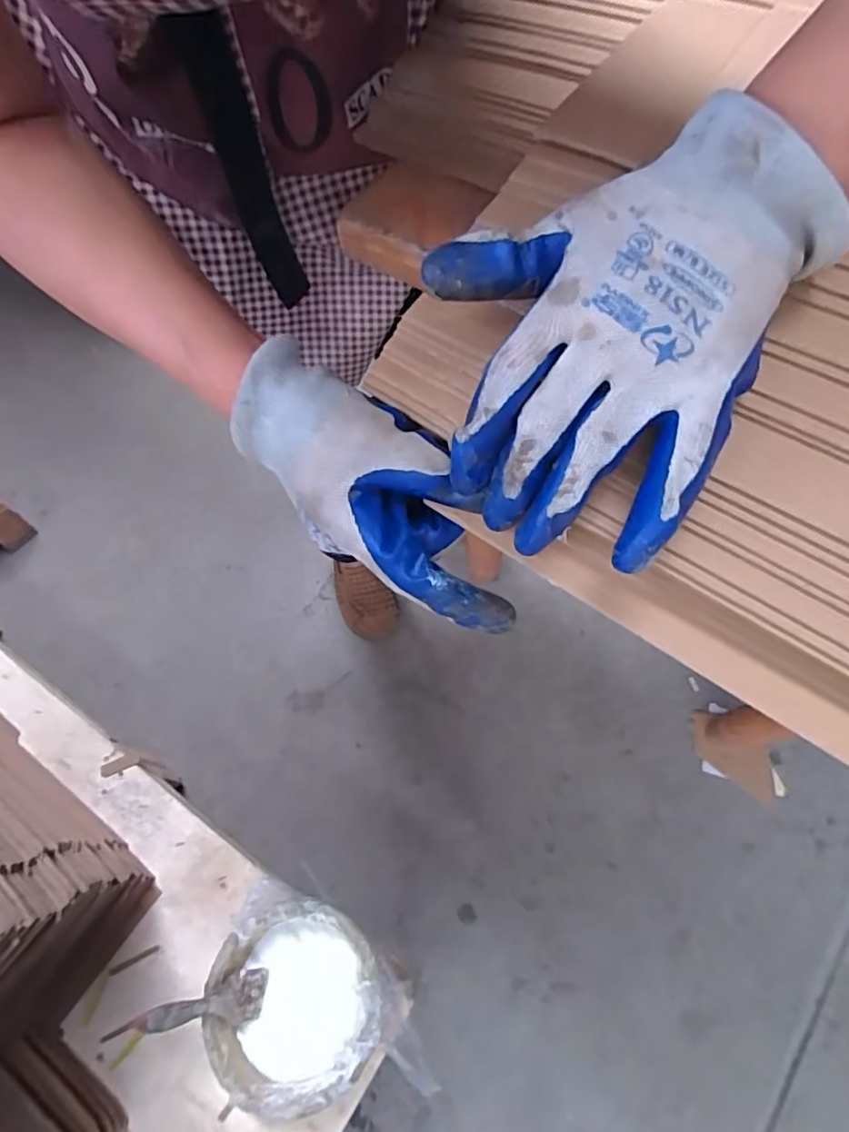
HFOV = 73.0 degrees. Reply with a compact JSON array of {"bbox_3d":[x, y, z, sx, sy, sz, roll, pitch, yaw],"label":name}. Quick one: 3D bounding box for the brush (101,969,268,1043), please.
[{"bbox_3d":[-0.249,0.480,0.617,0.020,0.165,0.049,-26,60,41],"label":"brush"}]

